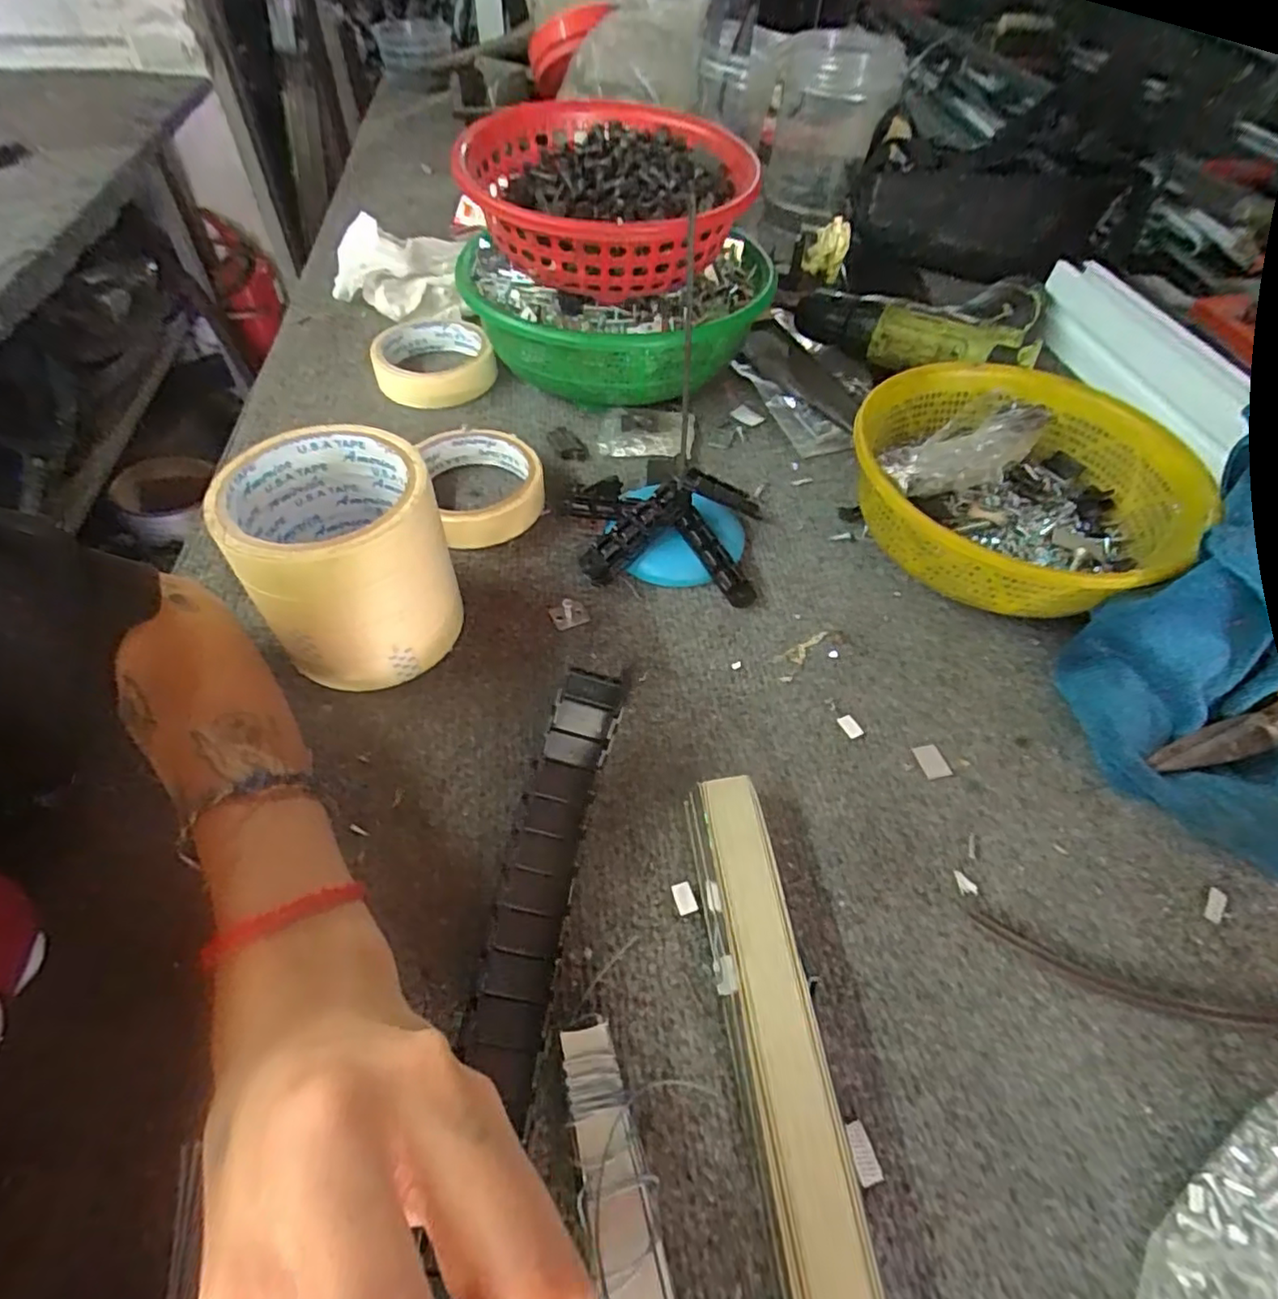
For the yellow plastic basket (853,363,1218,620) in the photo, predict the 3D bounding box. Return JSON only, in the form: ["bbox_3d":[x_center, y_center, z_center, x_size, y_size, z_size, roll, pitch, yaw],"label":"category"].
[{"bbox_3d":[0.222,-0.094,0.395,0.187,0.066,0.187,14,53,9],"label":"yellow plastic basket"}]

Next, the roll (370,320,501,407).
[{"bbox_3d":[-0.163,-0.228,0.509,0.088,0.026,0.094,1,52,-1],"label":"roll"}]

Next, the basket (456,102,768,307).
[{"bbox_3d":[-0.019,-0.303,0.436,0.181,0.069,0.199,-1,52,-4],"label":"basket"}]

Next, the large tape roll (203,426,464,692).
[{"bbox_3d":[-0.141,-0.039,0.317,0.086,0.099,0.088,1,52,-1],"label":"large tape roll"}]

